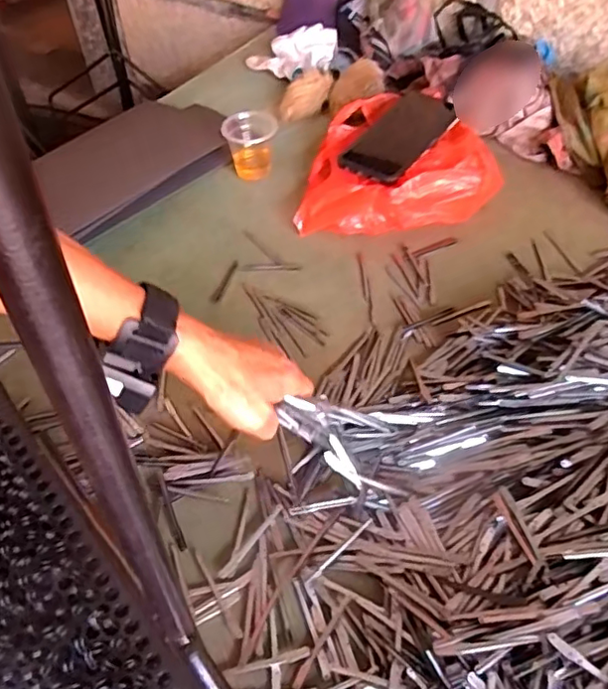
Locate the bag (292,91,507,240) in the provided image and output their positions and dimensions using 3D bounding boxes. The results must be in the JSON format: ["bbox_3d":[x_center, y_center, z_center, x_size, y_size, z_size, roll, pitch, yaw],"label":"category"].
[{"bbox_3d":[0.114,-0.214,0.687,0.215,0.051,0.236,9,51,8],"label":"bag"}]

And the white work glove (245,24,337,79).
[{"bbox_3d":[-0.024,-0.438,0.883,0.131,0.043,0.106,15,52,14],"label":"white work glove"}]

